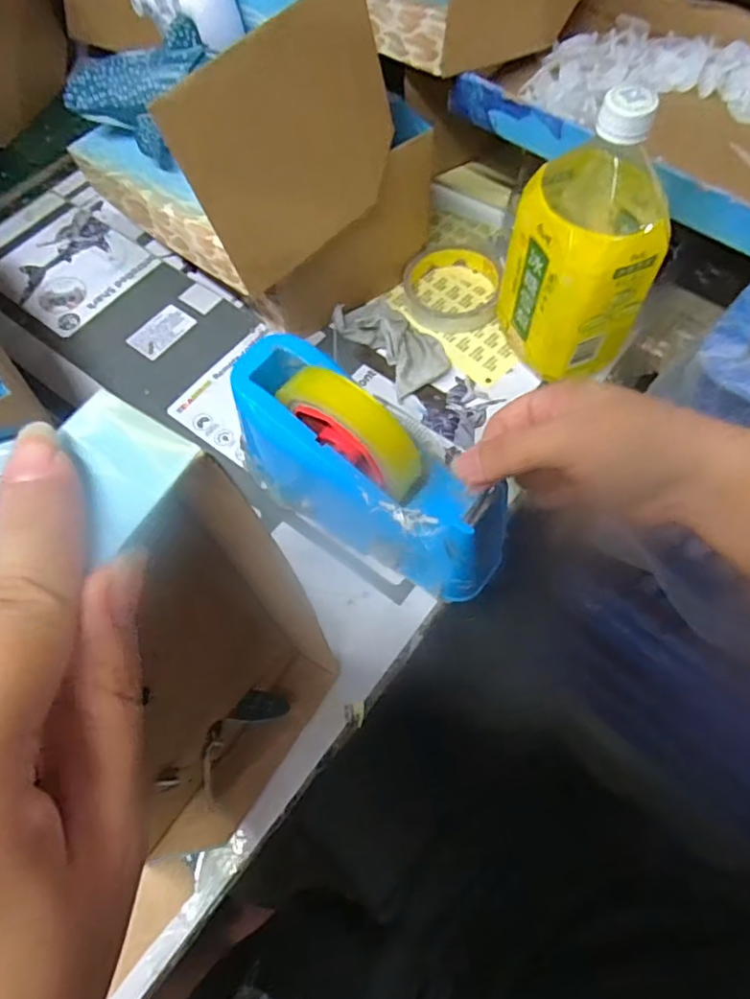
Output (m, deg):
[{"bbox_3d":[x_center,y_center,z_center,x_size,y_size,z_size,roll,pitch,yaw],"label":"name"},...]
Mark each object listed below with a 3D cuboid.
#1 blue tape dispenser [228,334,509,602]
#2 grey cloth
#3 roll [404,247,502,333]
[{"bbox_3d":[-0.003,-0.020,0.391,0.201,0.122,0.062,30,44,11],"label":"blue tape dispenser"},{"bbox_3d":[0.016,-0.140,0.502,0.059,0.027,0.099,-34,69,-13],"label":"grey cloth"},{"bbox_3d":[0.069,-0.190,0.524,0.082,0.023,0.084,-1,65,2],"label":"roll"}]

